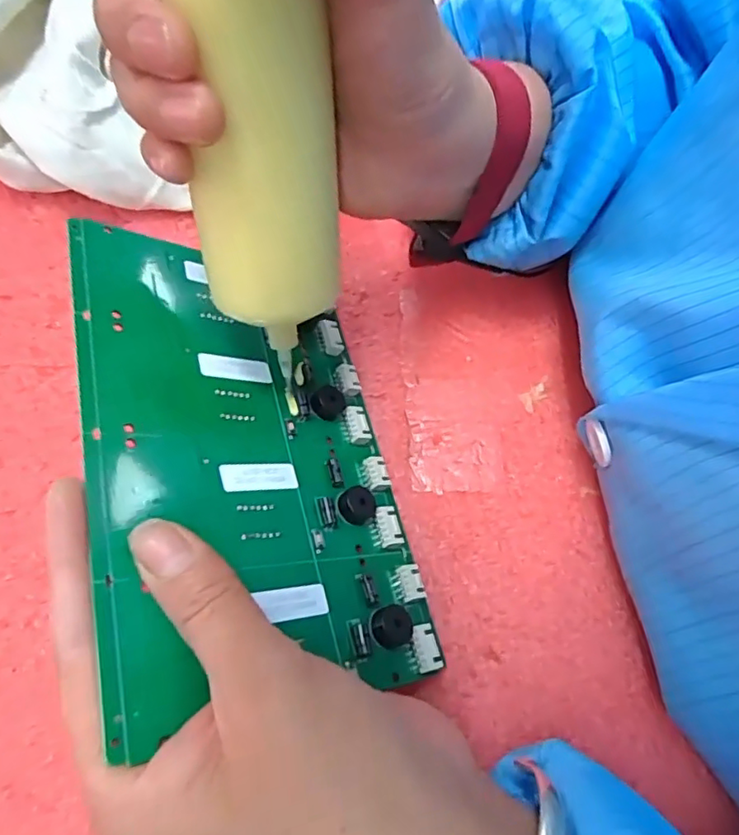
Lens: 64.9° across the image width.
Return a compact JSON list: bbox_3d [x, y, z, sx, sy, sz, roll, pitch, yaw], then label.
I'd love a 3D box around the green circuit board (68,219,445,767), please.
[{"bbox_3d":[-0.041,0.009,0.211,0.114,0.007,0.173,5,57,-40],"label":"green circuit board"}]

